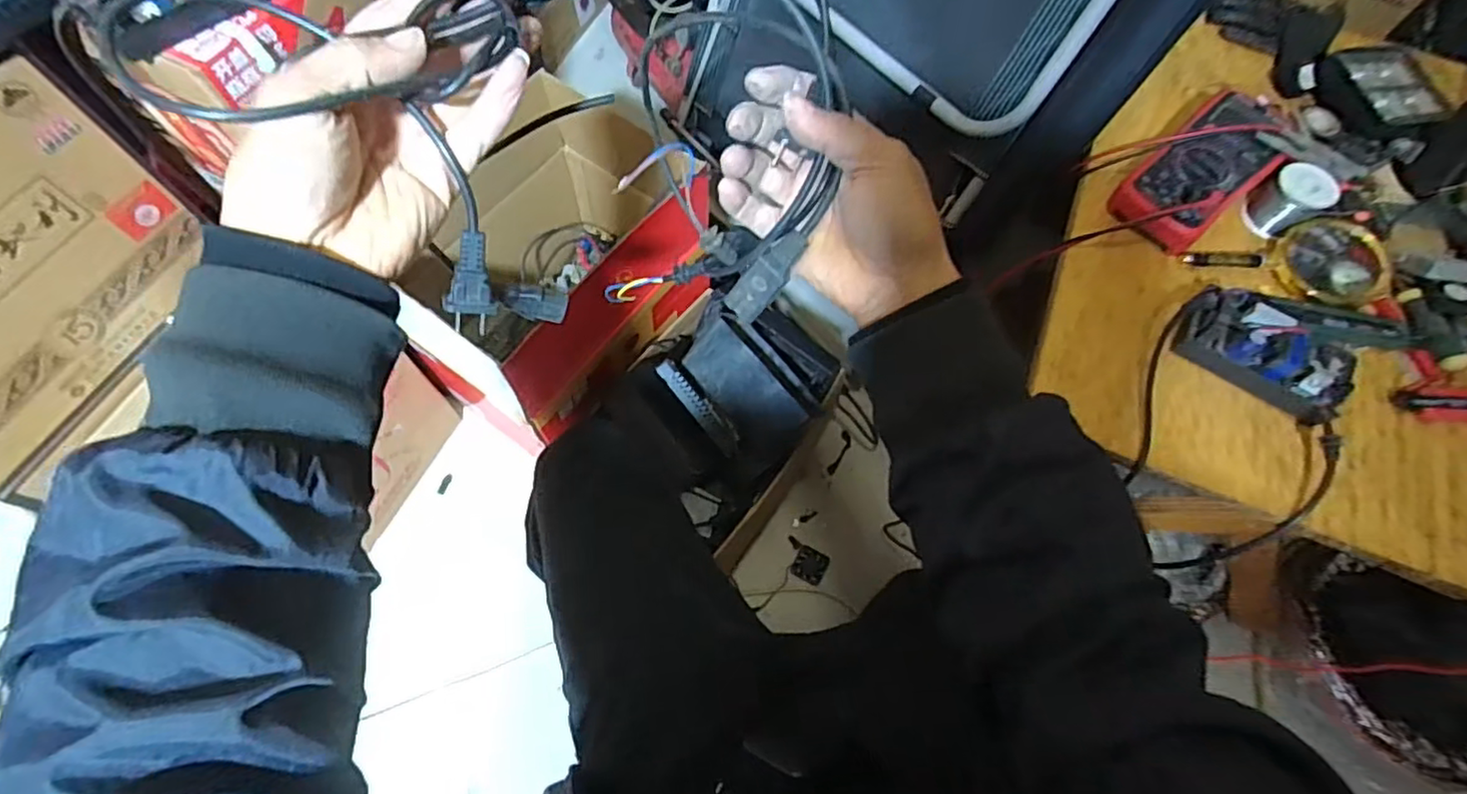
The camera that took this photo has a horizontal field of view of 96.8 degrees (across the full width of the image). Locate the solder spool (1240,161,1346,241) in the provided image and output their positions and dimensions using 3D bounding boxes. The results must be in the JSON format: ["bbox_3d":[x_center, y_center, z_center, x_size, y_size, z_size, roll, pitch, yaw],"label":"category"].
[{"bbox_3d":[0.531,-0.187,0.623,0.062,0.054,0.055,-33,71,-16],"label":"solder spool"}]

